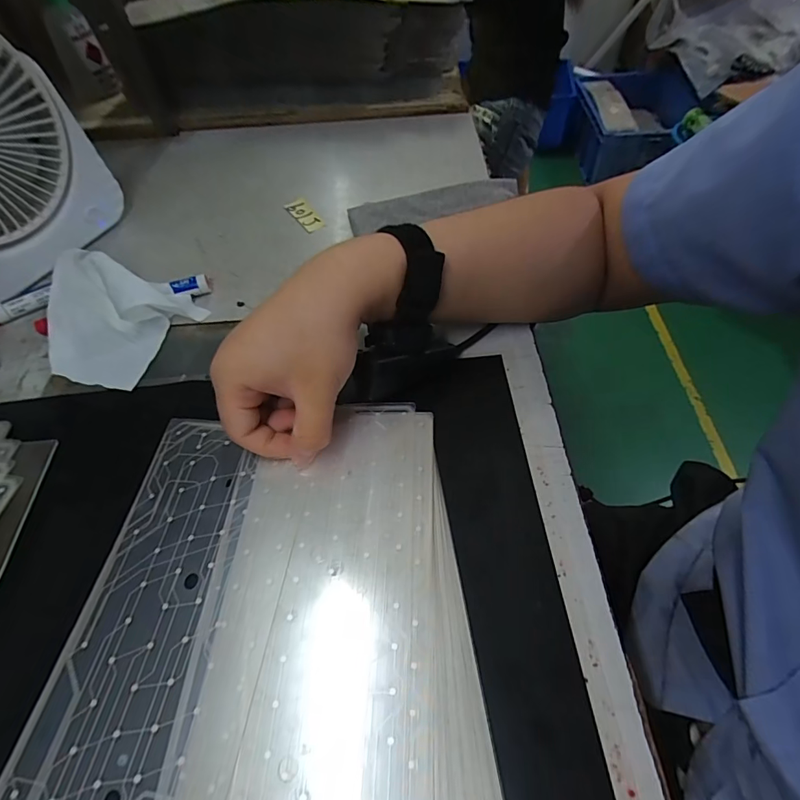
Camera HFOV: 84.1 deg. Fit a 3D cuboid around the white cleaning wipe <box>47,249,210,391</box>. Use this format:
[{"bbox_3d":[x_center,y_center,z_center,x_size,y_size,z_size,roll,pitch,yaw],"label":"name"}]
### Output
[{"bbox_3d":[-0.238,-0.072,0.356,0.119,0.049,0.107,12,56,11],"label":"white cleaning wipe"}]

